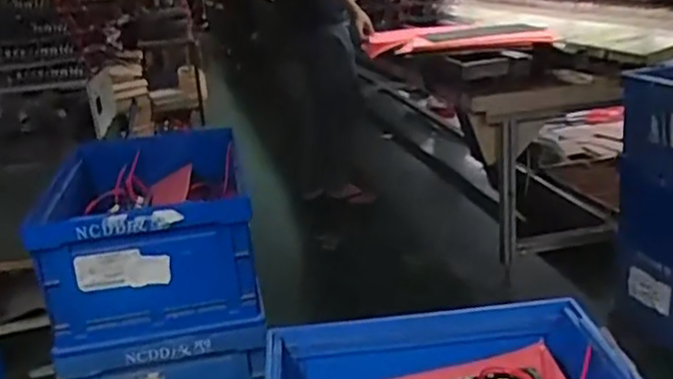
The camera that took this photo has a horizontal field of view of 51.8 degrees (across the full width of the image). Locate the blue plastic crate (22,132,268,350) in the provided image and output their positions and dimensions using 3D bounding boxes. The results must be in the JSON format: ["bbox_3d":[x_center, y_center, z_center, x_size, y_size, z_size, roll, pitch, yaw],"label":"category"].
[{"bbox_3d":[-0.376,0.068,1.417,0.354,0.228,0.564,-8,19,-12],"label":"blue plastic crate"}]

